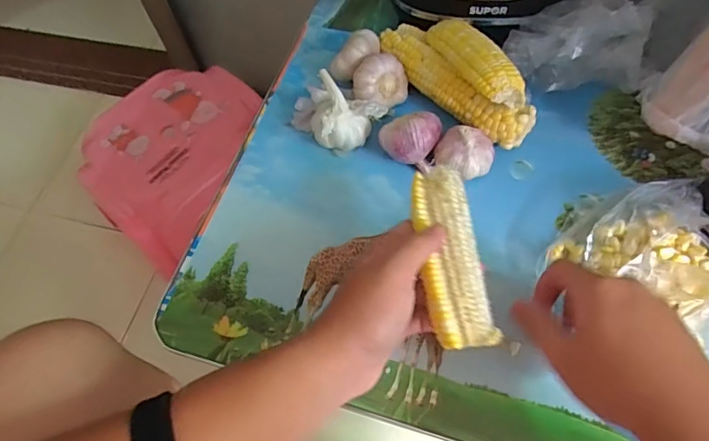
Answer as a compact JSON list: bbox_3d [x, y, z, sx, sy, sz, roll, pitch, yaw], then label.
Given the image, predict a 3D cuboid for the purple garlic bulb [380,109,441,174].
[{"bbox_3d":[0.050,-0.071,0.449,0.053,0.054,0.039,2,63,5],"label":"purple garlic bulb"}]

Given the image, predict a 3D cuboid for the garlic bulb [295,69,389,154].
[{"bbox_3d":[-0.020,-0.104,0.469,0.057,0.064,0.083,-41,67,-16],"label":"garlic bulb"}]

